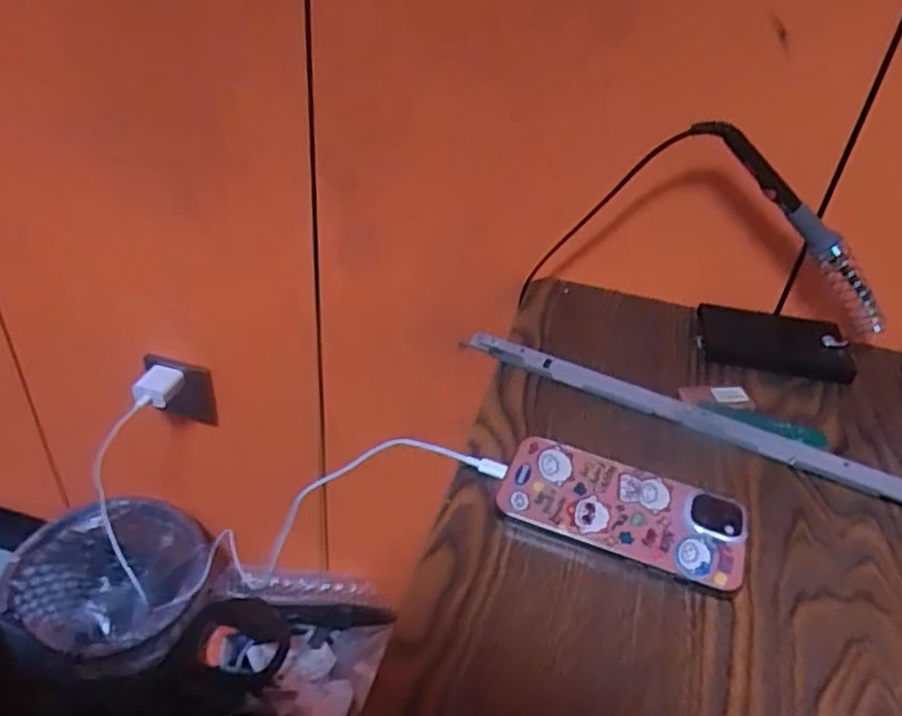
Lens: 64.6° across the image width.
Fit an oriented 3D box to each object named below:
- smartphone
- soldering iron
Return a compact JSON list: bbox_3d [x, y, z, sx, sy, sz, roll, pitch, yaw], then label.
[{"bbox_3d":[0.103,0.090,0.430,0.143,0.009,0.069,17,39,13],"label":"smartphone"},{"bbox_3d":[0.259,-0.092,0.525,0.229,0.031,0.024,41,32,-21],"label":"soldering iron"}]

